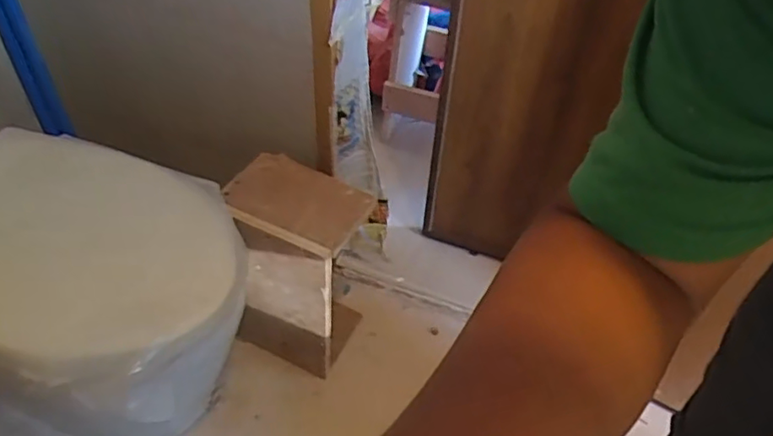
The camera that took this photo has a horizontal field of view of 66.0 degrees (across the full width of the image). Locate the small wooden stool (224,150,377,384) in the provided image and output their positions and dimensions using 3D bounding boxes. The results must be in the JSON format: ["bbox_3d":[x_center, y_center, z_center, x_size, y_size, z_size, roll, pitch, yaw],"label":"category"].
[{"bbox_3d":[-0.170,0.095,1.124,0.222,0.389,0.183,18,48,13],"label":"small wooden stool"}]

